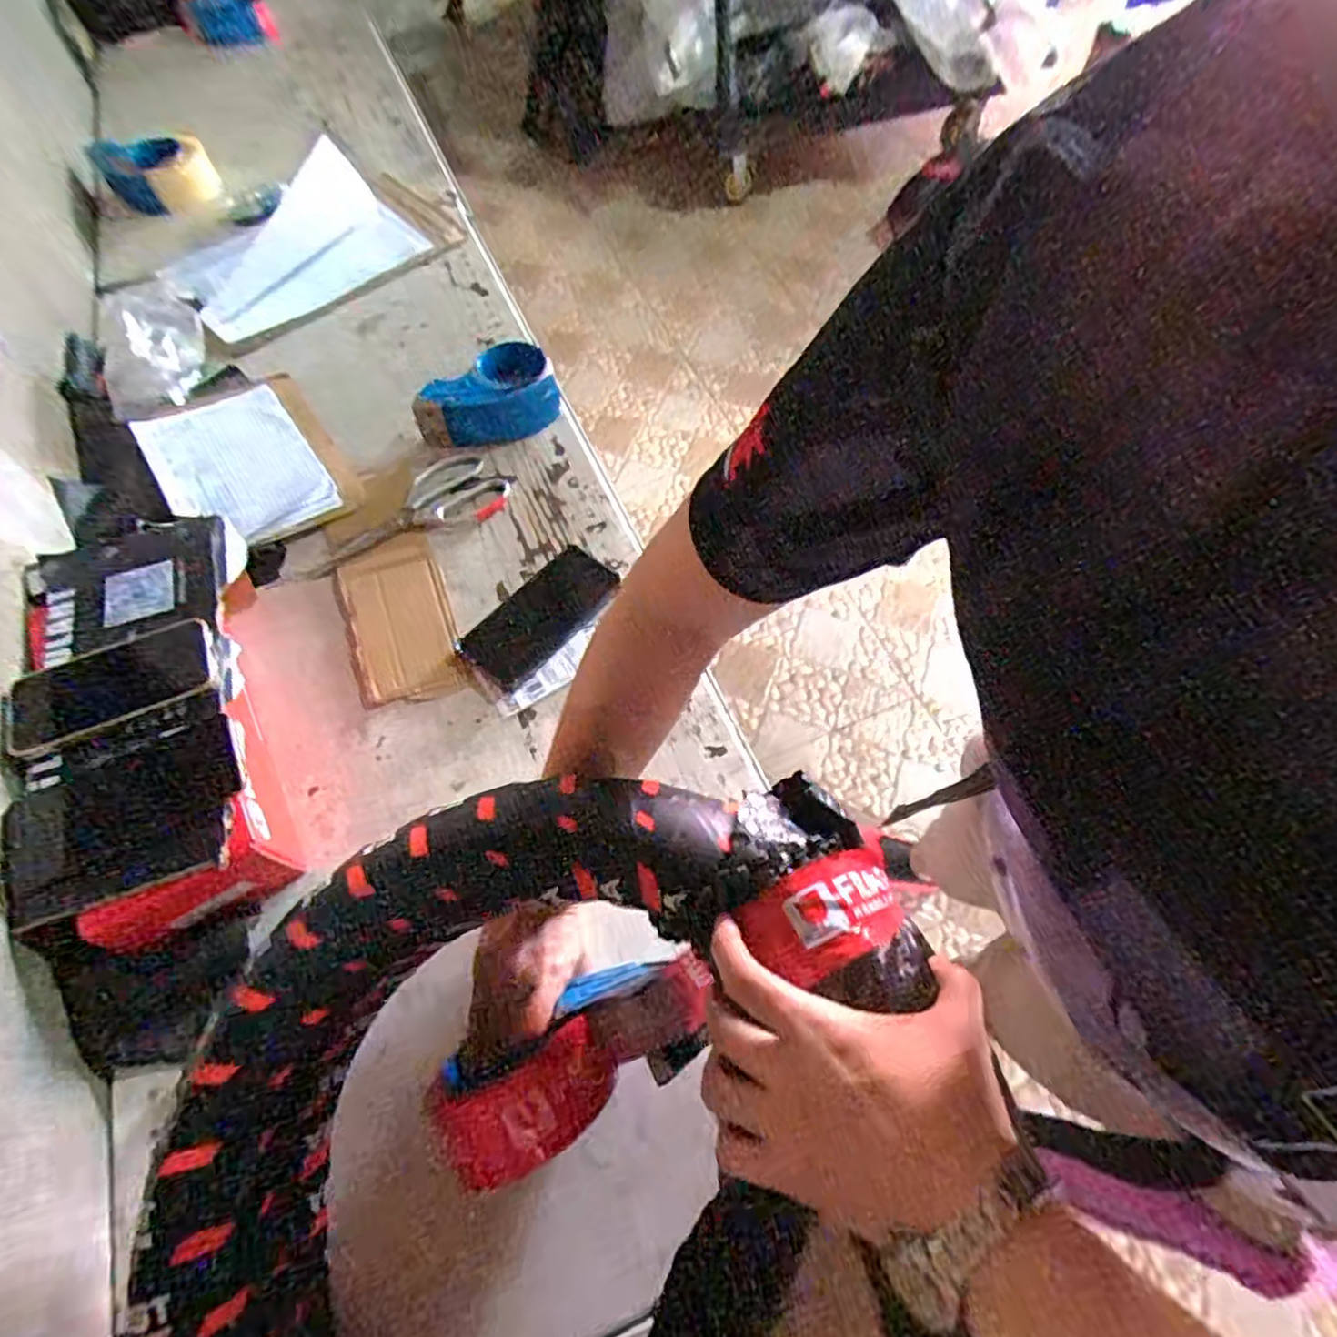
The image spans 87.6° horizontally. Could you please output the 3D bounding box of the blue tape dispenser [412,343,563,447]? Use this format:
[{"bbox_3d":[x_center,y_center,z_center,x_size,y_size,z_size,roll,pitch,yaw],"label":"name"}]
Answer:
[{"bbox_3d":[-0.207,-0.304,0.785,0.156,0.064,0.076,-23,63,-12],"label":"blue tape dispenser"}]

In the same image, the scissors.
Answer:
[{"bbox_3d":[-0.296,-0.154,0.733,0.257,0.009,0.095,-30,64,-15],"label":"scissors"}]

